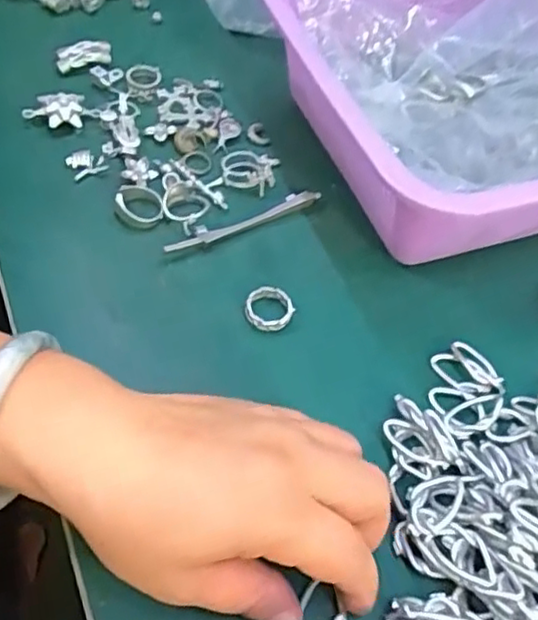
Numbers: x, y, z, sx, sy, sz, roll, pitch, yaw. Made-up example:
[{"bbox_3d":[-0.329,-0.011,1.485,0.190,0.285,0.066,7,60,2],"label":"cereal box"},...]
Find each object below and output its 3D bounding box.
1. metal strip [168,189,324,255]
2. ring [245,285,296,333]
[{"bbox_3d":[-0.014,-0.051,0.371,0.098,0.005,0.011,-23,62,-21],"label":"metal strip"},{"bbox_3d":[0.000,0.000,0.335,0.025,0.009,0.023,4,56,-5],"label":"ring"}]

